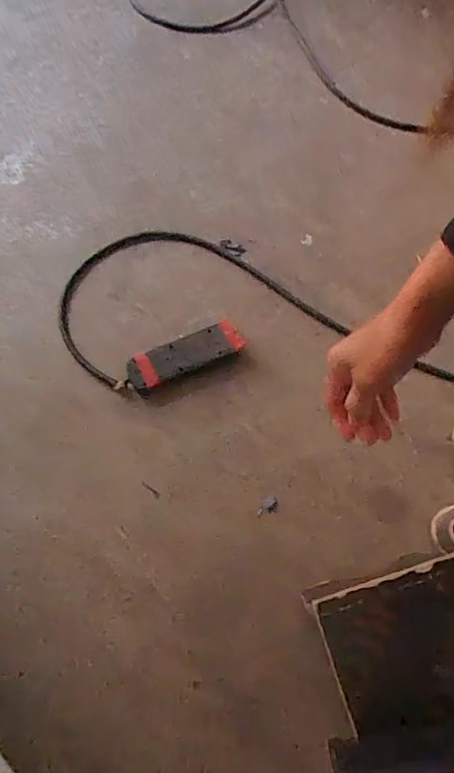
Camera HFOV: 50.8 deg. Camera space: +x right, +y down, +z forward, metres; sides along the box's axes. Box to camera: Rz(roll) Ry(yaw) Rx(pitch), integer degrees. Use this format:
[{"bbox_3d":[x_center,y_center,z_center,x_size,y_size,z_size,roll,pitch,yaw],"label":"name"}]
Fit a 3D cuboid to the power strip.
[{"bbox_3d":[-0.064,-0.049,0.736,0.179,0.029,0.059,-23,73,-10],"label":"power strip"}]

